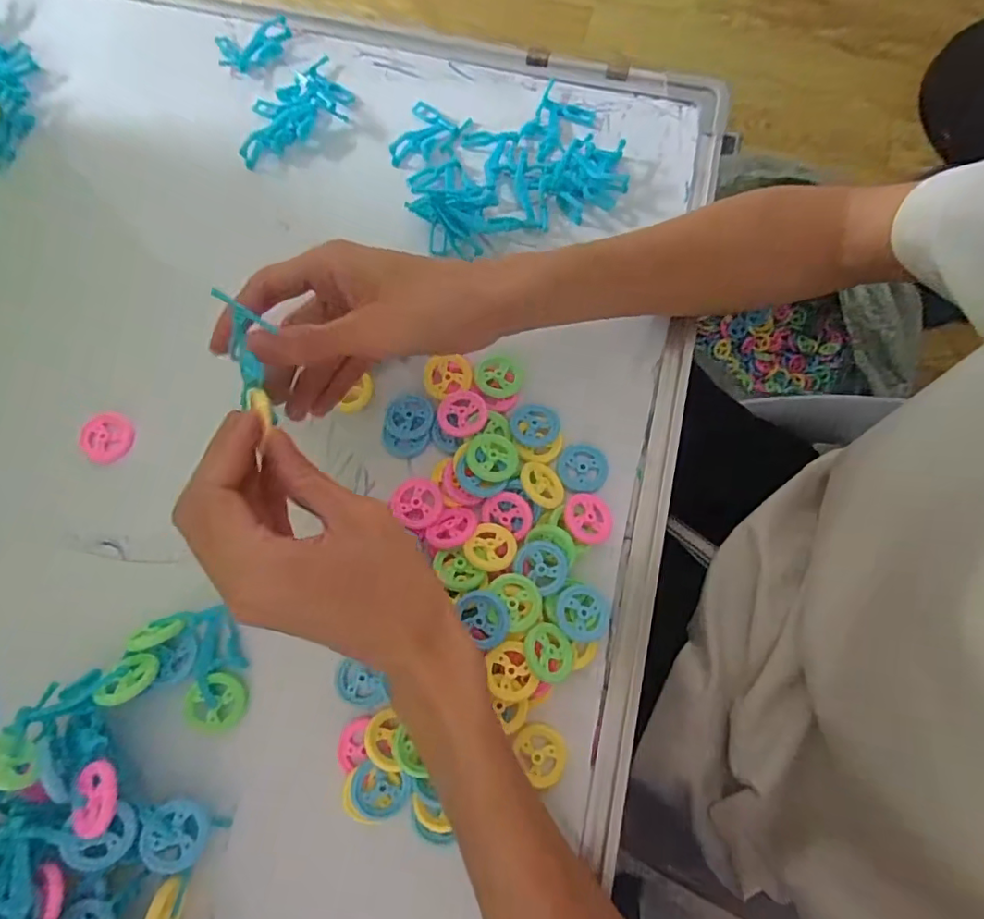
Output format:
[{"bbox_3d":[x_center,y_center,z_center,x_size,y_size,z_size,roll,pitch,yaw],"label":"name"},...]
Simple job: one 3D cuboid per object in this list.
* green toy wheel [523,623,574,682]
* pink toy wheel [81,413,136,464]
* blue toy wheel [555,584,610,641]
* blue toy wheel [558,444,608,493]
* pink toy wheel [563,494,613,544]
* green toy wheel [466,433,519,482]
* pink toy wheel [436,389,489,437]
[{"bbox_3d":[0.030,0.101,0.286,0.028,0.004,0.026,8,62,-16],"label":"green toy wheel"},{"bbox_3d":[-0.235,-0.014,0.333,0.029,0.006,0.031,0,76,0],"label":"pink toy wheel"},{"bbox_3d":[0.050,0.083,0.297,0.029,0.007,0.029,3,72,-10],"label":"blue toy wheel"},{"bbox_3d":[0.054,0.005,0.326,0.029,0.004,0.029,0,76,0],"label":"blue toy wheel"},{"bbox_3d":[0.056,0.034,0.315,0.028,0.008,0.028,0,76,0],"label":"pink toy wheel"},{"bbox_3d":[0.000,-0.001,0.311,0.029,0.004,0.028,1,67,-3],"label":"green toy wheel"},{"bbox_3d":[-0.018,-0.027,0.328,0.030,0.006,0.029,0,76,0],"label":"pink toy wheel"}]

